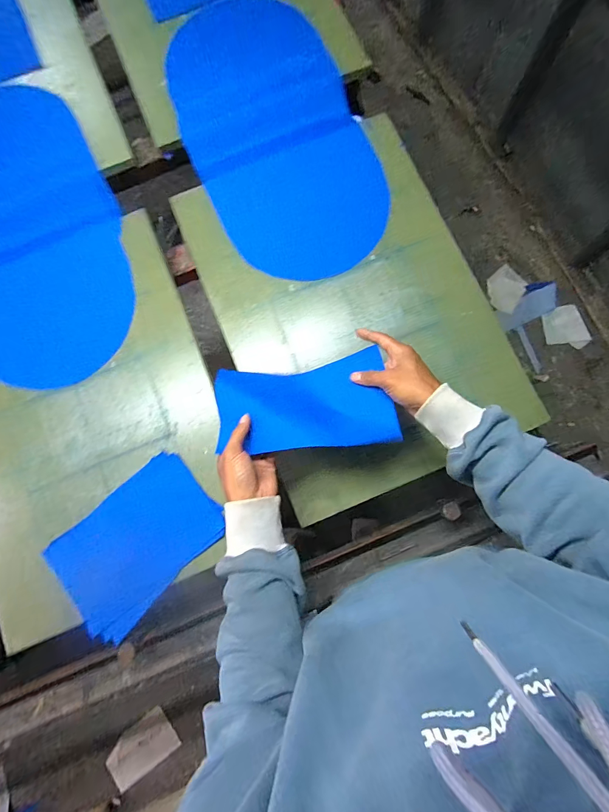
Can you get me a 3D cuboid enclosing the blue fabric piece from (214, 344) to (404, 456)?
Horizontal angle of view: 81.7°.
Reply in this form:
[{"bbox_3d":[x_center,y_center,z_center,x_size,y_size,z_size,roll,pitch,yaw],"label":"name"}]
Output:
[{"bbox_3d":[-0.005,-0.003,0.487,0.236,0.064,0.128,-6,80,-2],"label":"blue fabric piece"}]

